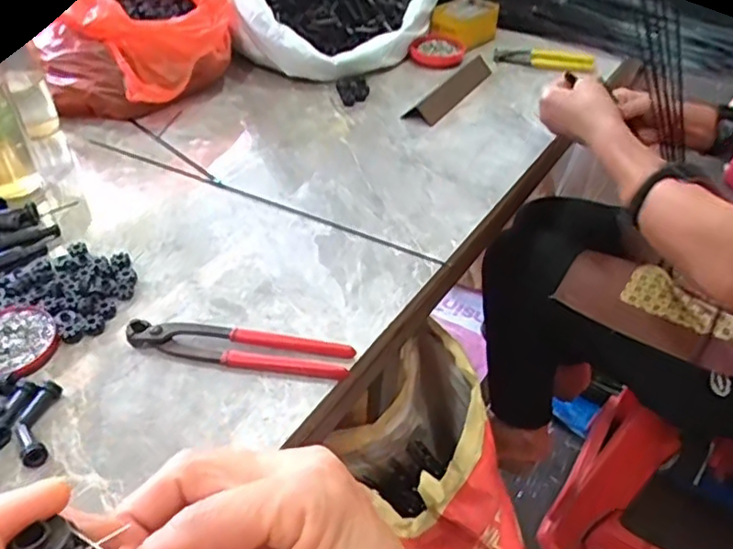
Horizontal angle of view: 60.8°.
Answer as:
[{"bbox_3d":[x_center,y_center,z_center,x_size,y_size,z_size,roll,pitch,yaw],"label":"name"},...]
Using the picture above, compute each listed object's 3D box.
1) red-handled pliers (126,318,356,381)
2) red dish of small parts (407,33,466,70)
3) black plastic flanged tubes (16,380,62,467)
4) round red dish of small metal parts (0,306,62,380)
[{"bbox_3d":[-0.115,0.064,0.560,0.201,0.016,0.037,7,42,5],"label":"red-handled pliers"},{"bbox_3d":[0.121,-0.384,1.063,0.091,0.027,0.103,11,41,8],"label":"red dish of small parts"},{"bbox_3d":[-0.261,0.117,0.490,0.028,0.015,0.071,-6,42,-9],"label":"black plastic flanged tubes"},{"bbox_3d":[-0.319,0.060,0.557,0.081,0.009,0.079,1,42,-1],"label":"round red dish of small metal parts"}]

